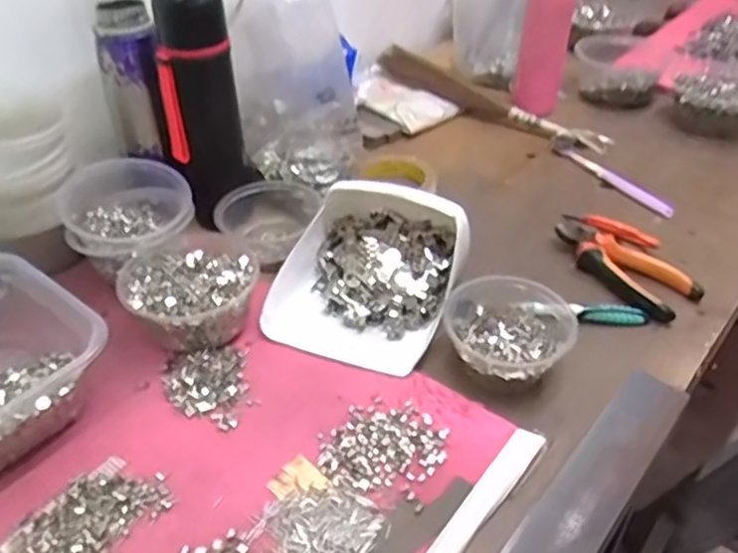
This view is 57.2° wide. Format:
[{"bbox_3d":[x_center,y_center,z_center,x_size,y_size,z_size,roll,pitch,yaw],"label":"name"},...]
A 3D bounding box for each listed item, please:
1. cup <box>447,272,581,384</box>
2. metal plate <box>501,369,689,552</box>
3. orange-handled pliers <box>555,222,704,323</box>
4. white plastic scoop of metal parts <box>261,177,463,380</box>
[{"bbox_3d":[0.121,0.040,0.580,0.106,0.042,0.123,13,42,14],"label":"cup"},{"bbox_3d":[0.166,0.146,0.488,0.048,0.008,0.242,29,48,29],"label":"metal plate"},{"bbox_3d":[0.247,-0.008,0.677,0.074,0.031,0.149,-30,49,-31],"label":"orange-handled pliers"},{"bbox_3d":[0.000,-0.011,0.615,0.160,0.081,0.171,14,42,15],"label":"white plastic scoop of metal parts"}]

